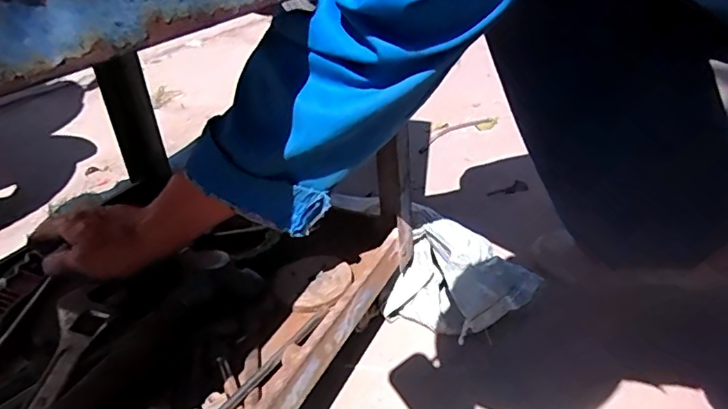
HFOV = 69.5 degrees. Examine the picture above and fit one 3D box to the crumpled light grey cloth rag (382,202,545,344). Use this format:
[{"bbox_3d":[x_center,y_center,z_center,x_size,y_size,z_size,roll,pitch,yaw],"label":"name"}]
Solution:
[{"bbox_3d":[0.104,0.091,0.584,0.146,0.109,0.104,19,40,34],"label":"crumpled light grey cloth rag"}]

